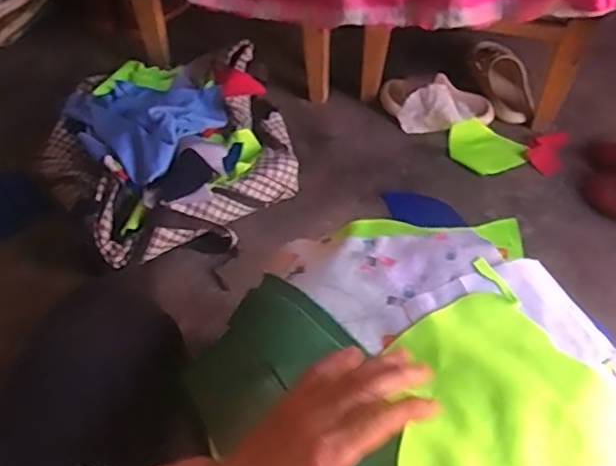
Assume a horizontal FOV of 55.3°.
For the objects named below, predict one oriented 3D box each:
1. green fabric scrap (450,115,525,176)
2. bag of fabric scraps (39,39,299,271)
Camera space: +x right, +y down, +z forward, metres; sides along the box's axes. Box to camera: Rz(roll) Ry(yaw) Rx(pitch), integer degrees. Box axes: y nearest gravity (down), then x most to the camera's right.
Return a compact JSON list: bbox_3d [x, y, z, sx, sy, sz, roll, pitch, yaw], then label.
[{"bbox_3d":[0.361,-0.170,1.208,0.151,0.010,0.096,33,85,8],"label":"green fabric scrap"},{"bbox_3d":[-0.269,-0.168,1.158,0.447,0.149,0.452,-31,62,-17],"label":"bag of fabric scraps"}]

